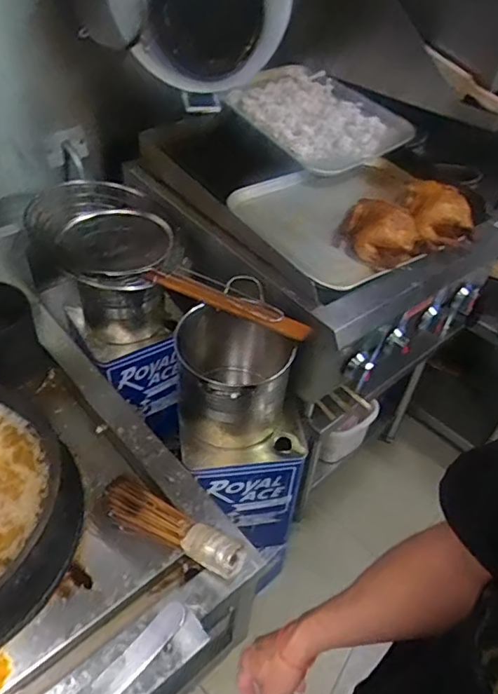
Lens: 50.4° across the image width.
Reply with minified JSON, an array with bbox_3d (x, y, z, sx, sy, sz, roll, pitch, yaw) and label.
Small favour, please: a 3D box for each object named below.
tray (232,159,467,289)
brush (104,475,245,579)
[{"bbox_3d":[0.221,-0.297,1.136,0.484,0.104,0.392,-25,51,-27],"label":"tray"},{"bbox_3d":[-0.117,0.261,0.782,0.245,0.072,0.063,25,48,20],"label":"brush"}]

